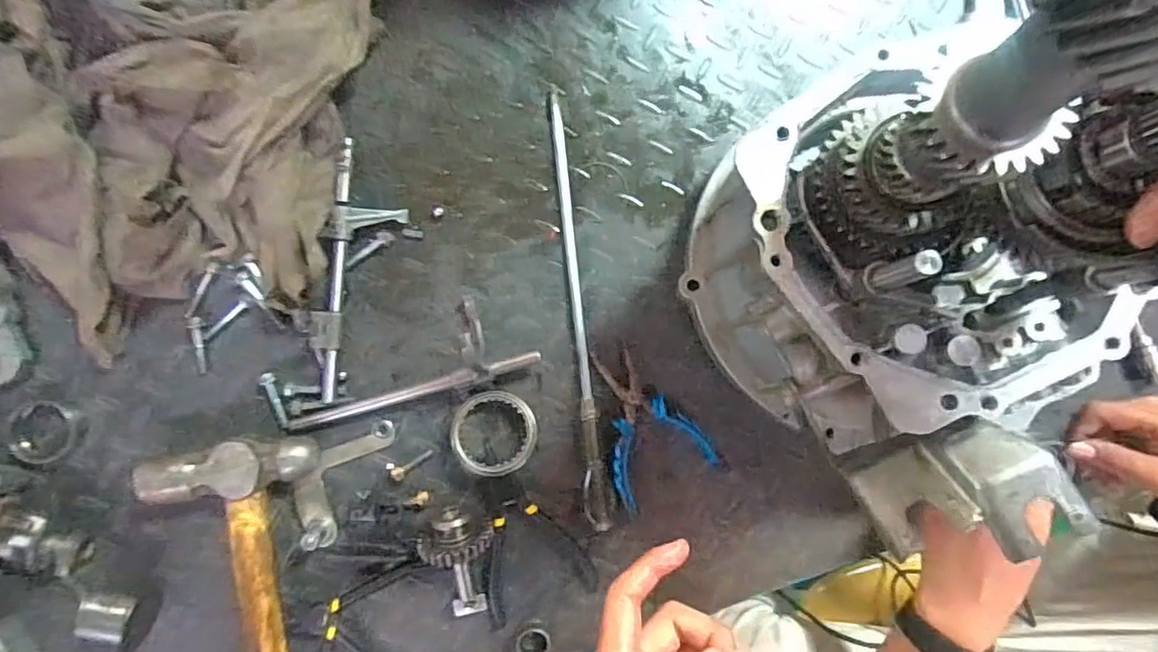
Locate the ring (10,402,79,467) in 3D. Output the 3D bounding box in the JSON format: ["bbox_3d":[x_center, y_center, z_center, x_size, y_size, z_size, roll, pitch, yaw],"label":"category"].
[{"bbox_3d":[-0.442,0.087,0.498,0.051,0.009,0.049,30,78,-5],"label":"ring"}]

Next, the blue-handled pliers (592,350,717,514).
[{"bbox_3d":[0.052,0.087,0.546,0.092,0.019,0.136,-31,95,-3],"label":"blue-handled pliers"}]

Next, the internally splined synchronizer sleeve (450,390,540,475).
[{"bbox_3d":[-0.073,0.093,0.525,0.073,0.020,0.072,-26,92,-11],"label":"internally splined synchronizer sleeve"}]

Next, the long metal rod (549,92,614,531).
[{"bbox_3d":[-0.001,-0.013,0.535,0.022,0.026,0.378,-6,93,-5],"label":"long metal rod"}]

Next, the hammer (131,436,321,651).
[{"bbox_3d":[-0.281,0.280,0.500,0.127,0.062,0.365,-2,93,-5],"label":"hammer"}]

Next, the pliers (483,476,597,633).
[{"bbox_3d":[-0.048,0.196,0.539,0.101,0.020,0.133,-20,94,-4],"label":"pliers"}]

